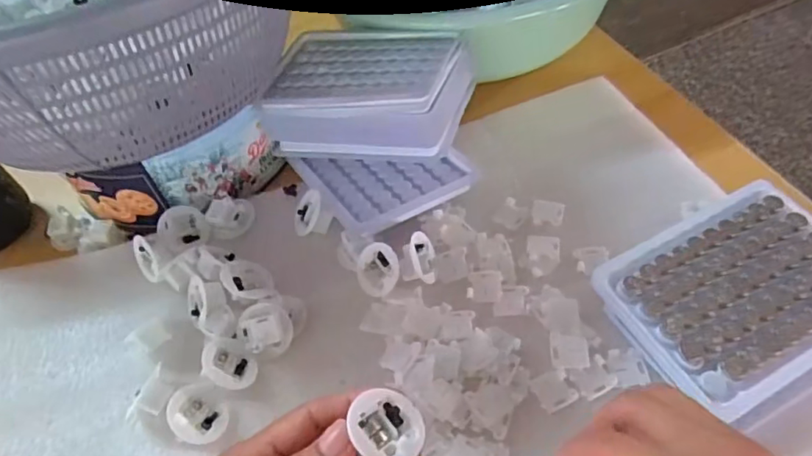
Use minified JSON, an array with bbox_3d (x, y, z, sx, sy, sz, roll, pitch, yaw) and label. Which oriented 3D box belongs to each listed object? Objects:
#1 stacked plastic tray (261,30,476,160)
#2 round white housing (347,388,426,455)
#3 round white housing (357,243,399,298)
[{"bbox_3d":[-0.027,-0.096,0.392,0.132,0.050,0.101,13,55,15],"label":"stacked plastic tray"},{"bbox_3d":[-0.008,0.085,0.237,0.029,0.012,0.033,9,41,-18],"label":"round white housing"},{"bbox_3d":[-0.018,0.026,0.350,0.033,0.005,0.032,-5,82,39],"label":"round white housing"}]

